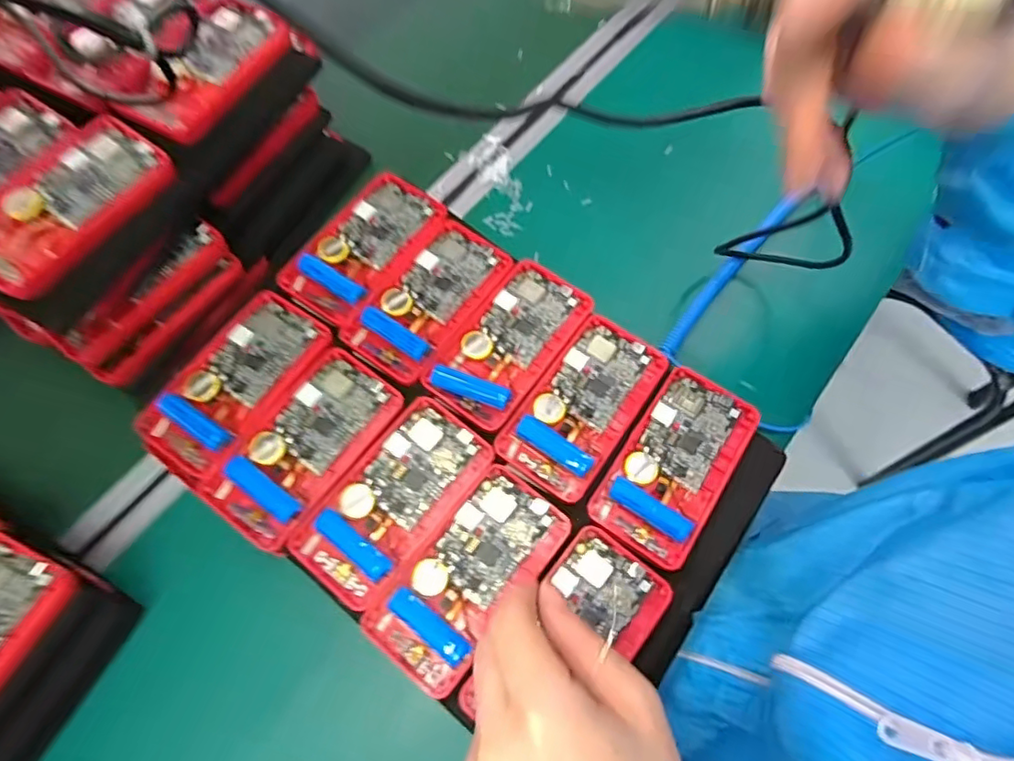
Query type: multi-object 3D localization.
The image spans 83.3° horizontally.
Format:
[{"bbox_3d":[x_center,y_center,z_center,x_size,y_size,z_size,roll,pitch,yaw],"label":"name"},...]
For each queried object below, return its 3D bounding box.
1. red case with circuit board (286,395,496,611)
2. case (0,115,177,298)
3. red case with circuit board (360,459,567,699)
[{"bbox_3d":[-0.068,0.069,0.344,0.063,0.015,0.121,37,74,15],"label":"red case with circuit board"},{"bbox_3d":[-0.266,-0.108,0.343,0.059,0.017,0.120,33,73,14],"label":"case"},{"bbox_3d":[-0.022,0.113,0.335,0.062,0.025,0.122,37,74,15],"label":"red case with circuit board"}]

